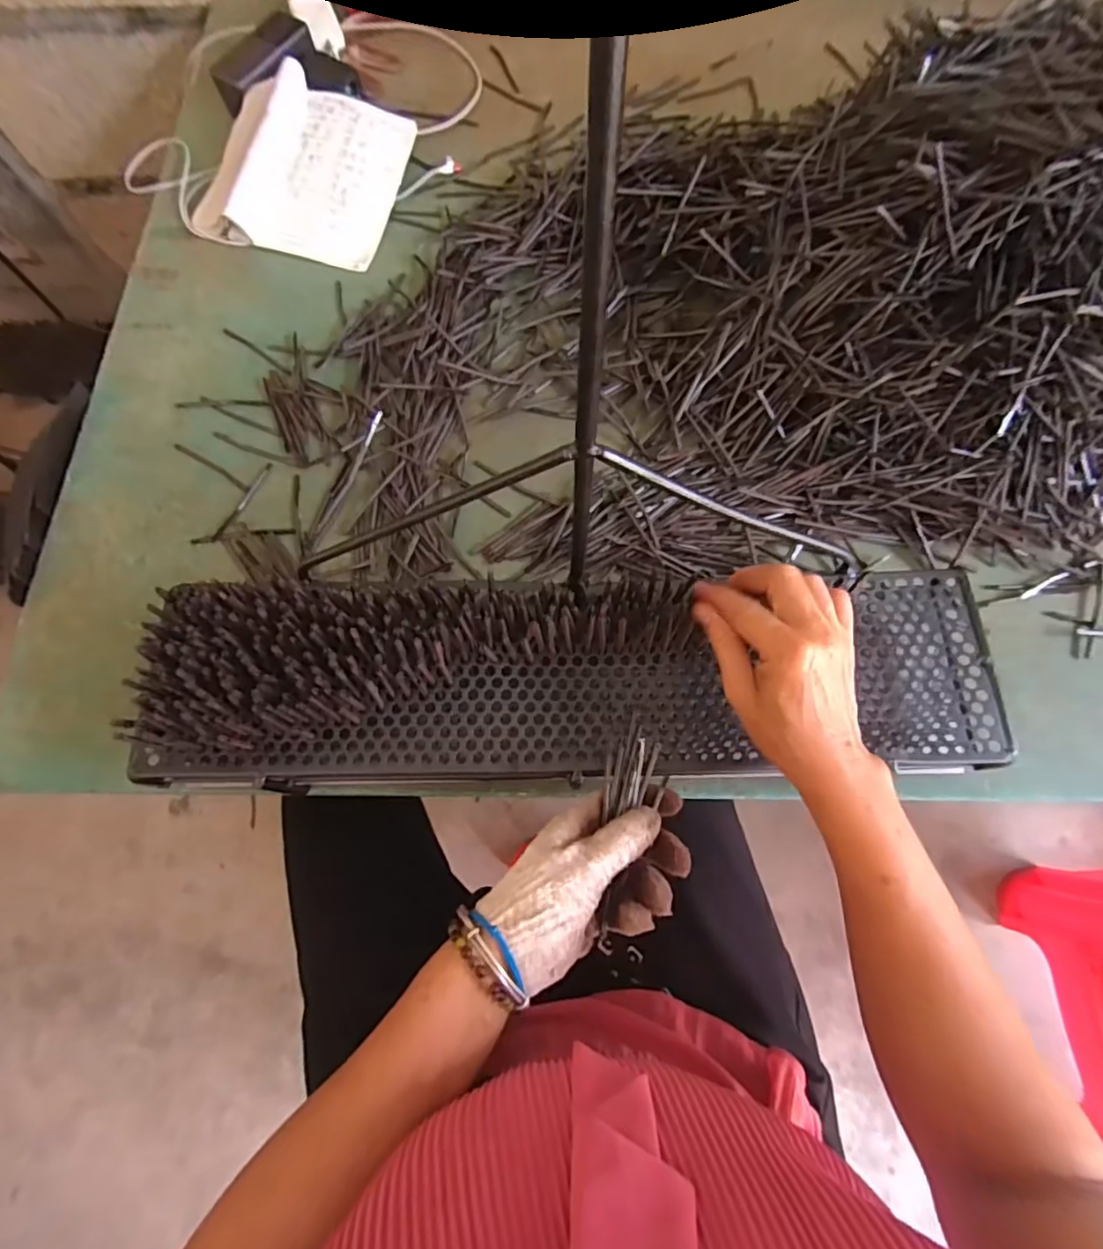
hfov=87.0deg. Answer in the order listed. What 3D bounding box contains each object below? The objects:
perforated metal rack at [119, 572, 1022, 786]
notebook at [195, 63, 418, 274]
[{"bbox_3d":[0.017,0.038,0.414,0.590,0.055,0.132,-1,71,-3],"label":"perforated metal rack"},{"bbox_3d":[-0.283,-0.521,0.671,0.209,0.032,0.201,17,84,-3],"label":"notebook"}]

